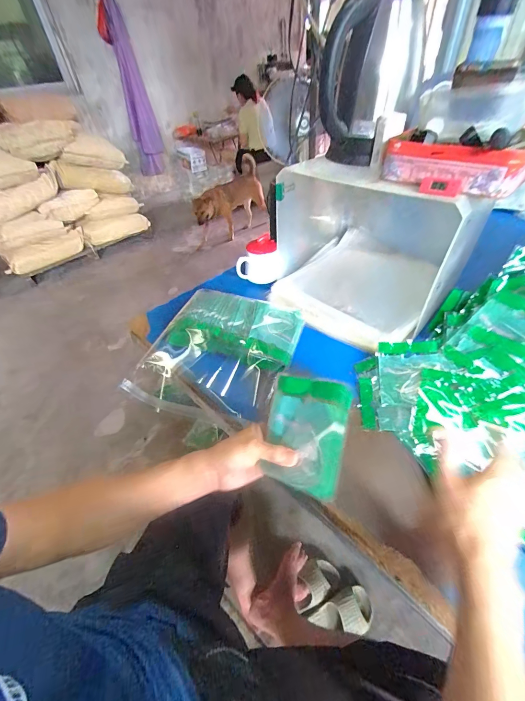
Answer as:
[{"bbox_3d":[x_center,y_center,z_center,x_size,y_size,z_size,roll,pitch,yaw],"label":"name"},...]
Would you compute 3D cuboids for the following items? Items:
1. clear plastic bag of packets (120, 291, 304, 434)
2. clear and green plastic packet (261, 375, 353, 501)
[{"bbox_3d":[-0.087,0.006,0.614,0.280,0.085,0.289,14,48,18],"label":"clear plastic bag of packets"},{"bbox_3d":[0.055,0.106,0.385,0.116,0.023,0.136,2,73,44],"label":"clear and green plastic packet"}]

